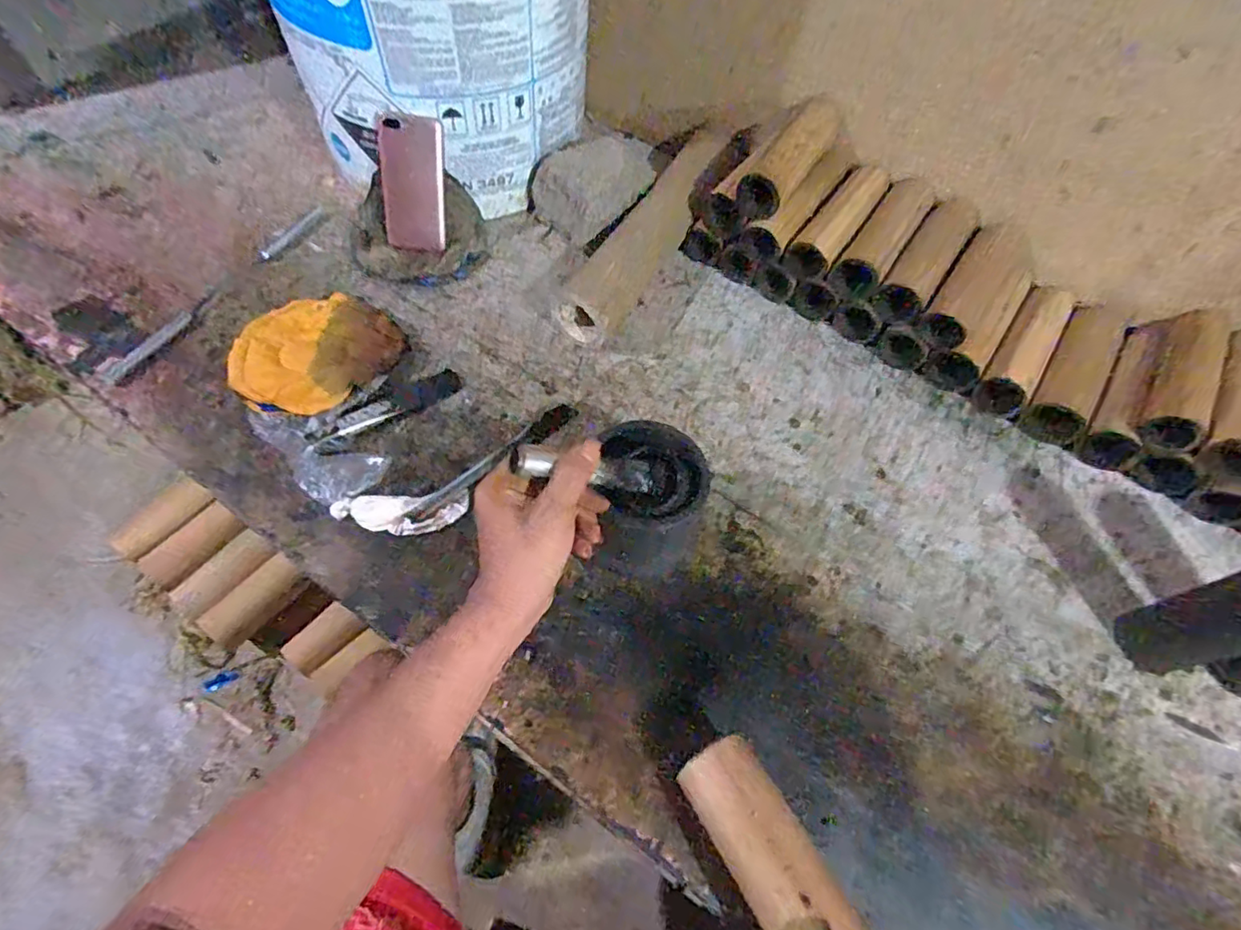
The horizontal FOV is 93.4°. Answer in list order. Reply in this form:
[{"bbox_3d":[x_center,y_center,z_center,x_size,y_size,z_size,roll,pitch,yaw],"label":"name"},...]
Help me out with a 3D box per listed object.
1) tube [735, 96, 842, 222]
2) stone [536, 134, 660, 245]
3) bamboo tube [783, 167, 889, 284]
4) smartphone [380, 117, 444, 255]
[{"bbox_3d":[0.196,-0.355,0.664,0.057,0.056,0.158,35,79,19],"label":"tube"},{"bbox_3d":[-0.046,-0.357,0.724,0.130,0.120,0.123,38,64,18],"label":"stone"},{"bbox_3d":[0.260,-0.287,0.684,0.051,0.056,0.158,37,61,17],"label":"bamboo tube"},{"bbox_3d":[-0.241,-0.324,0.679,0.069,0.141,0.012,5,32,-7],"label":"smartphone"}]

